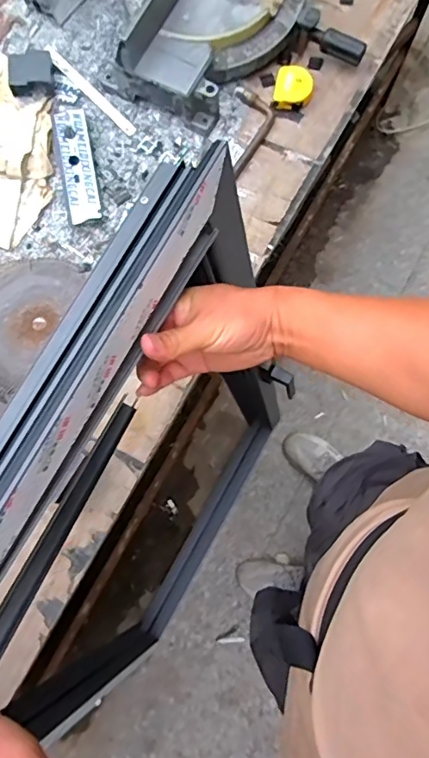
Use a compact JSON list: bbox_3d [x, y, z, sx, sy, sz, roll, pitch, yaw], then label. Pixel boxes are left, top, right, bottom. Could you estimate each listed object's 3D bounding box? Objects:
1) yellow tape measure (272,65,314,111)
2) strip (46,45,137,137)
[{"bbox_3d":[0.140,-0.510,0.912,0.066,0.029,0.072,13,79,3],"label":"yellow tape measure"},{"bbox_3d":[-0.230,-0.532,0.952,0.023,0.011,0.238,-43,86,-7],"label":"strip"}]

